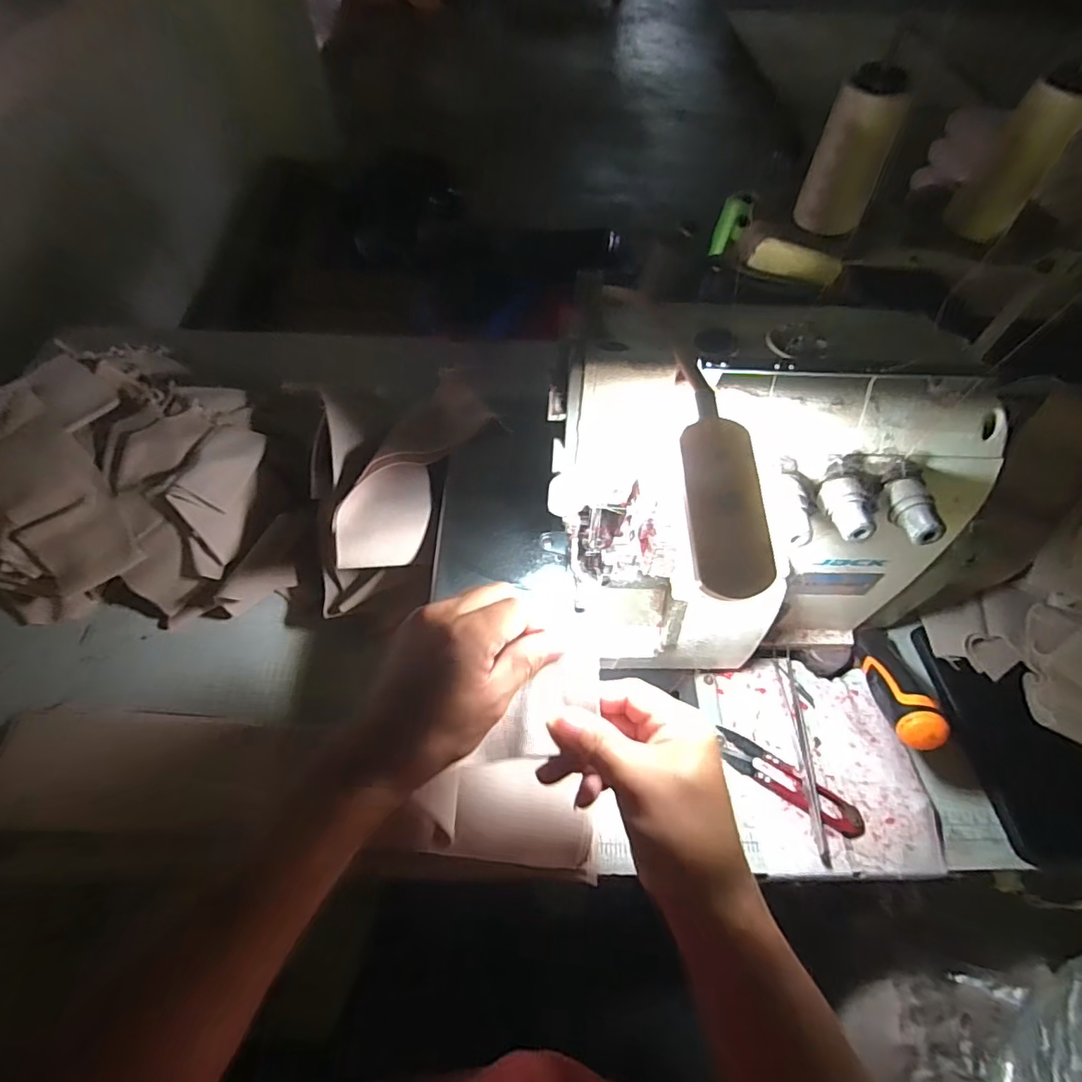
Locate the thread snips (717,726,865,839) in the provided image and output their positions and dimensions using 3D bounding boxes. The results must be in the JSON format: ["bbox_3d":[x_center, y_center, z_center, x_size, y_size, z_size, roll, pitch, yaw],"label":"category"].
[{"bbox_3d":[0.173,0.168,0.380,0.105,0.006,0.022,30,62,14],"label":"thread snips"}]

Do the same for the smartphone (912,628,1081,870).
[{"bbox_3d":[0.354,0.143,0.399,0.089,0.017,0.159,-5,60,-5],"label":"smartphone"}]

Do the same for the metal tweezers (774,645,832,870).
[{"bbox_3d":[0.187,0.147,0.391,0.017,0.008,0.145,4,59,0],"label":"metal tweezers"}]

